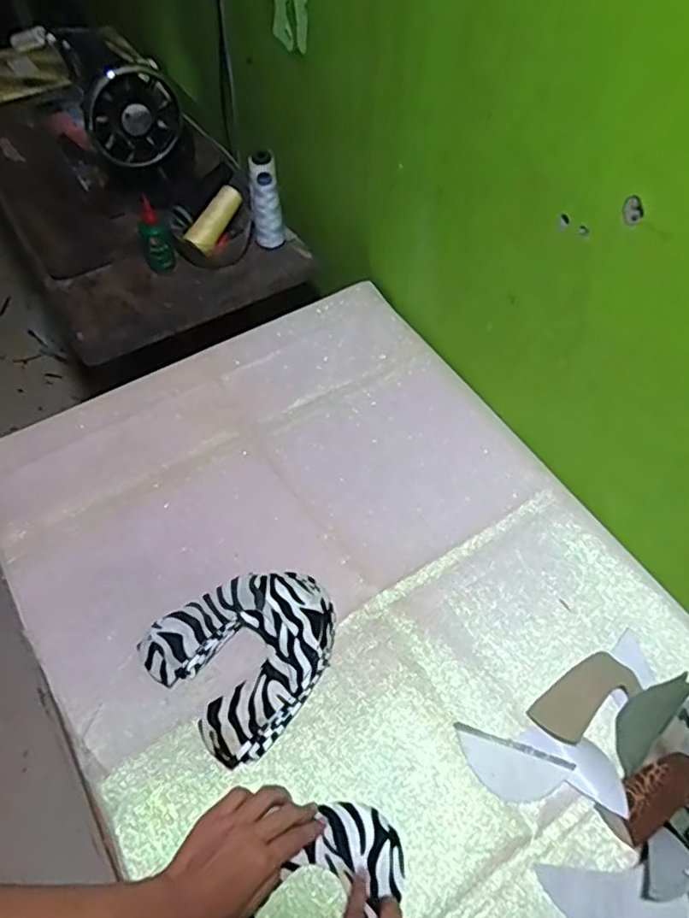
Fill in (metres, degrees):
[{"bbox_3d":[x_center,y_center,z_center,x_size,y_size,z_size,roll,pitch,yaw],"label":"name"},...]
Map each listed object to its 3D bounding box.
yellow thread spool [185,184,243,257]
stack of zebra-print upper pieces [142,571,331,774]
[{"bbox_3d":[-0.194,-0.364,0.951,0.031,0.038,0.118,27,77,17],"label":"yellow thread spool"},{"bbox_3d":[-0.092,0.189,0.633,0.176,0.042,0.155,-39,65,-22],"label":"stack of zebra-print upper pieces"}]

